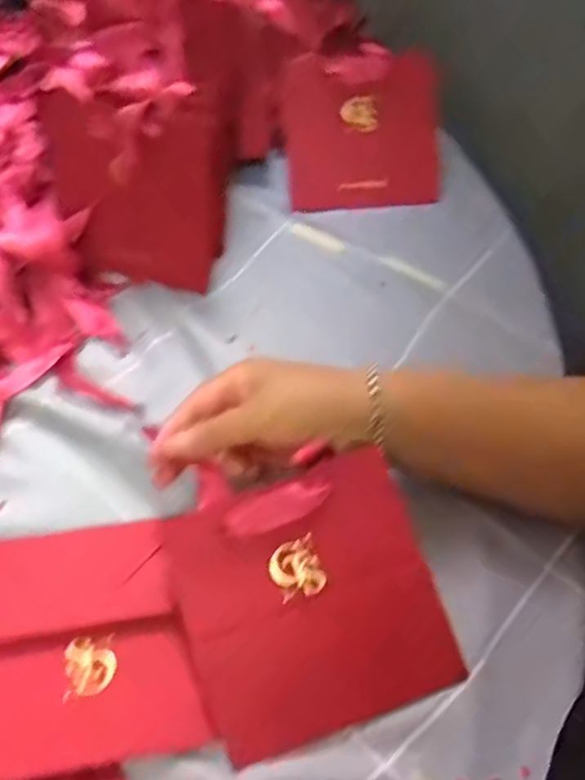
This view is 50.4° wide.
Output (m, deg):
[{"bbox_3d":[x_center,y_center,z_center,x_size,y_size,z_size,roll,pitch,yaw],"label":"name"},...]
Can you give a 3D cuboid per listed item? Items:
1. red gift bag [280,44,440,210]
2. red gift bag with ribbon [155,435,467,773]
[{"bbox_3d":[0.062,-0.241,0.577,0.139,0.012,0.134,-1,102,12],"label":"red gift bag"},{"bbox_3d":[0.009,0.116,0.358,0.140,0.010,0.148,-19,82,-6],"label":"red gift bag with ribbon"}]

